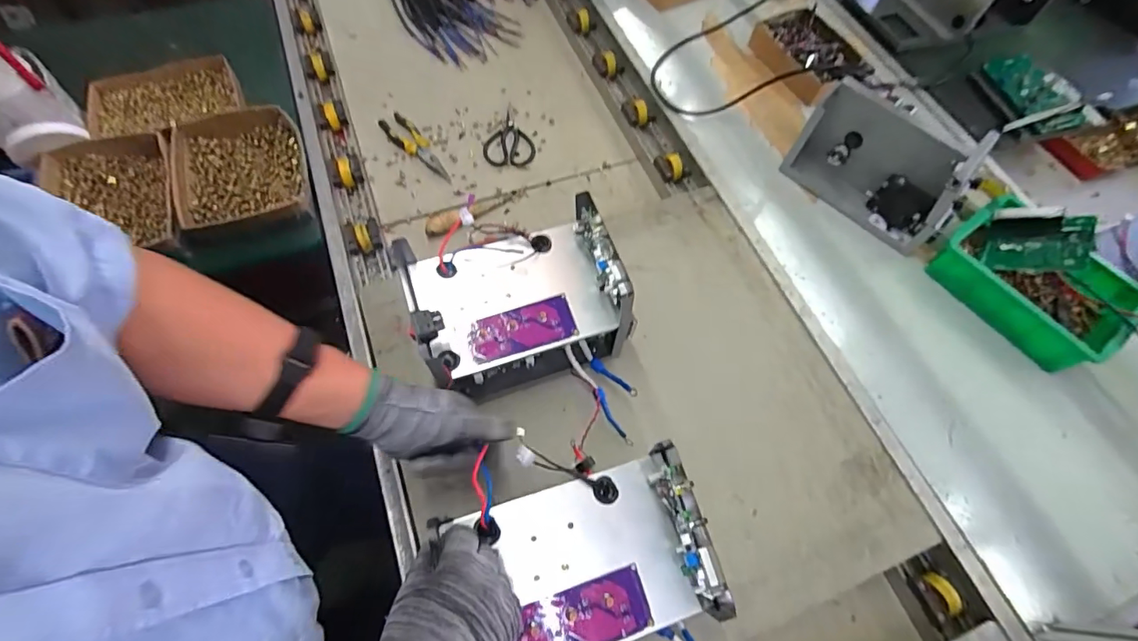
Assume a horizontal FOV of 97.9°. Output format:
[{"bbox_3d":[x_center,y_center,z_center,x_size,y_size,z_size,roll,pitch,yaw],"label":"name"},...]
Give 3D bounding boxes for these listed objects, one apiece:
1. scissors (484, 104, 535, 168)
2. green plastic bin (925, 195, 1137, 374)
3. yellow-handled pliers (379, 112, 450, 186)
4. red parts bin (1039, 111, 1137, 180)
[{"bbox_3d":[-0.119,-0.363,0.983,0.098,0.008,0.160,-2,63,-4],"label":"scissors"},{"bbox_3d":[0.702,-0.060,0.755,0.189,0.064,0.253,-37,71,-19],"label":"green plastic bin"},{"bbox_3d":[-0.288,-0.328,0.944,0.053,0.014,0.201,-38,71,-19],"label":"yellow-handled pliers"},{"bbox_3d":[1.124,-0.365,1.024,0.304,0.044,0.113,-15,65,-10],"label":"red parts bin"}]

